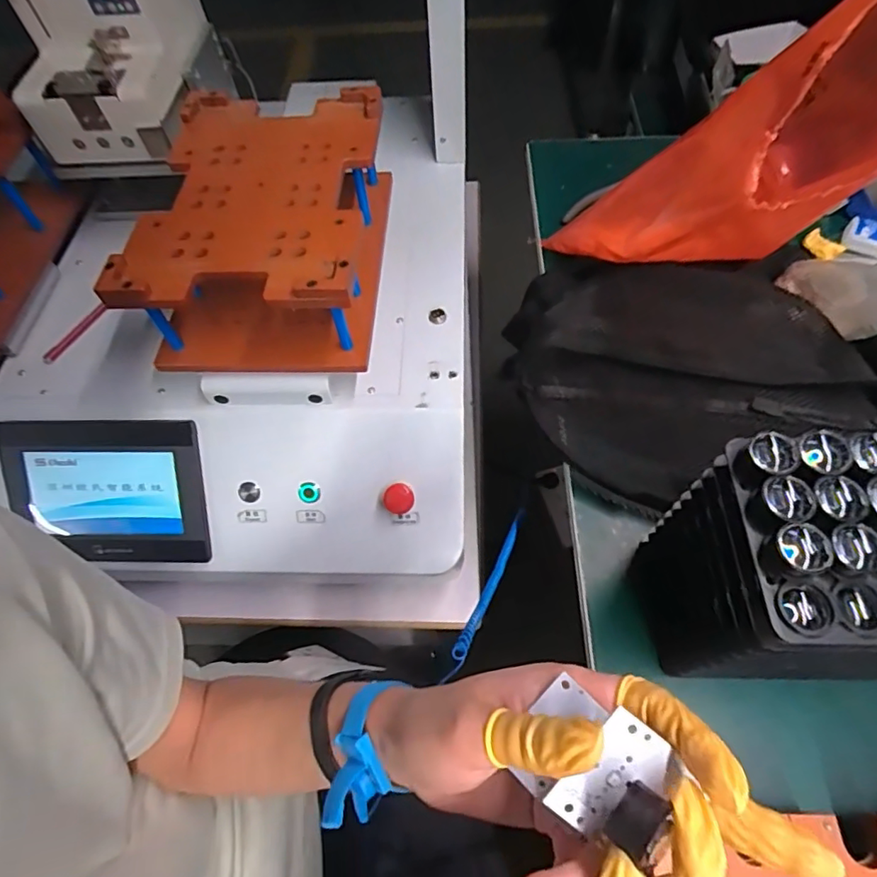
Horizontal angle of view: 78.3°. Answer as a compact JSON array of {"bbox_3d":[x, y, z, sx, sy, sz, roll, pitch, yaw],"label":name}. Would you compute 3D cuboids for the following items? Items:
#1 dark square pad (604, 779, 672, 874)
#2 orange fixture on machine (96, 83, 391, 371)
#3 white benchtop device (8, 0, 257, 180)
[{"bbox_3d":[0.065,0.125,0.176,0.014,0.007,0.020,27,84,38],"label":"dark square pad"},{"bbox_3d":[-0.152,-0.196,0.503,0.191,0.103,0.261,1,60,3],"label":"orange fixture on machine"},{"bbox_3d":[-0.323,-0.408,0.550,0.164,0.161,0.245,-3,59,2],"label":"white benchtop device"}]

